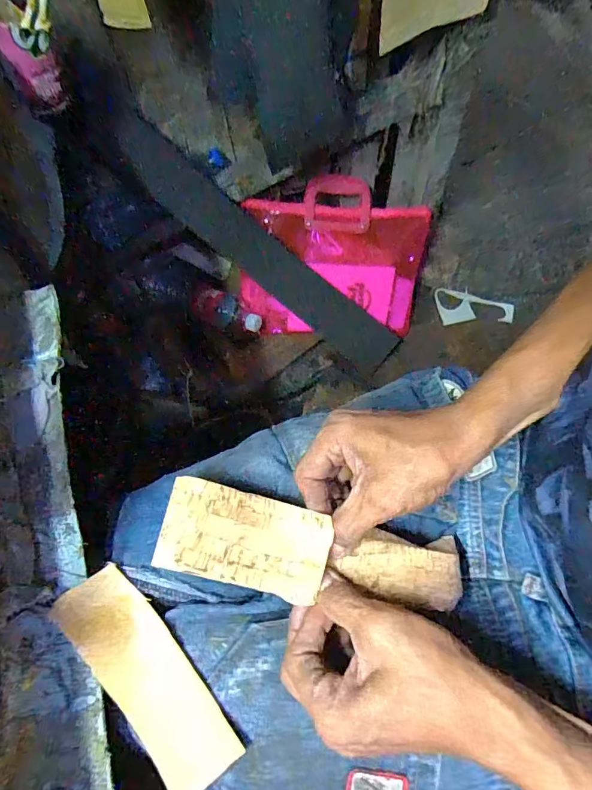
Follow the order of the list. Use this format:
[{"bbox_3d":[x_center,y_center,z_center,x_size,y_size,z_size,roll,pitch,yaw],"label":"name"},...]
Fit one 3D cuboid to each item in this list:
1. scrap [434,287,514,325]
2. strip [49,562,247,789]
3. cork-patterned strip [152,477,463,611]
[{"bbox_3d":[0.431,-0.214,1.113,0.194,0.009,0.091,-3,78,-9],"label":"scrap"},{"bbox_3d":[-0.103,0.190,0.316,0.051,0.012,0.152,-40,73,-17],"label":"strip"},{"bbox_3d":[0.014,0.107,0.316,0.209,0.027,0.060,12,66,-4],"label":"cork-patterned strip"}]

